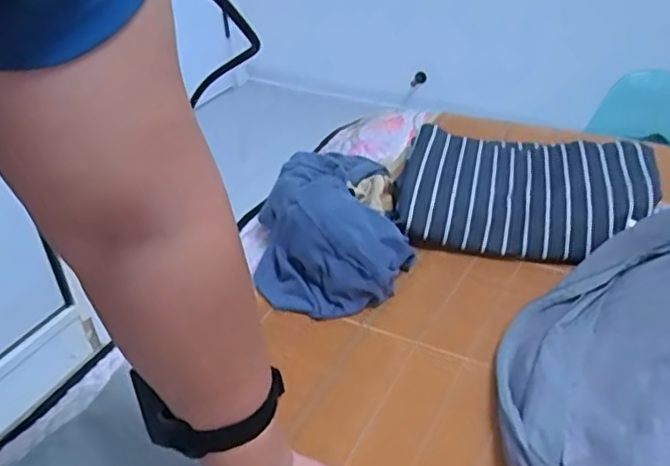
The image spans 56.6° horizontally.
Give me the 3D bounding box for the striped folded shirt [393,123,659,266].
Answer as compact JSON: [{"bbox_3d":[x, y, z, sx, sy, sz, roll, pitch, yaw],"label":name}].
[{"bbox_3d":[0.249,-0.059,0.831,0.318,0.073,0.226,6,37,13],"label":"striped folded shirt"}]

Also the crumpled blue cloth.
[{"bbox_3d":[0.008,-0.017,0.779,0.178,0.091,0.262,2,36,7],"label":"crumpled blue cloth"}]

